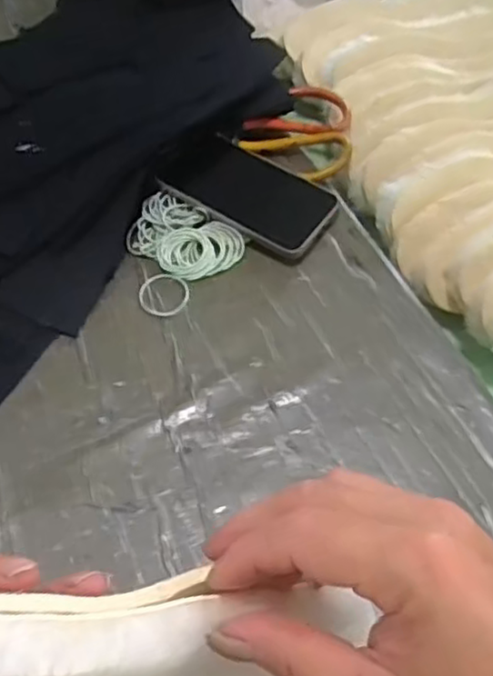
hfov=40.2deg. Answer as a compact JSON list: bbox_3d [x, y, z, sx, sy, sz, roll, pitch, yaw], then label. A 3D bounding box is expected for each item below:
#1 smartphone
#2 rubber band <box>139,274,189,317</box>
[{"bbox_3d":[-0.002,-0.131,0.590,0.155,0.013,0.077,32,63,20],"label":"smartphone"},{"bbox_3d":[-0.068,-0.036,0.558,0.042,0.005,0.040,-1,57,1],"label":"rubber band"}]

